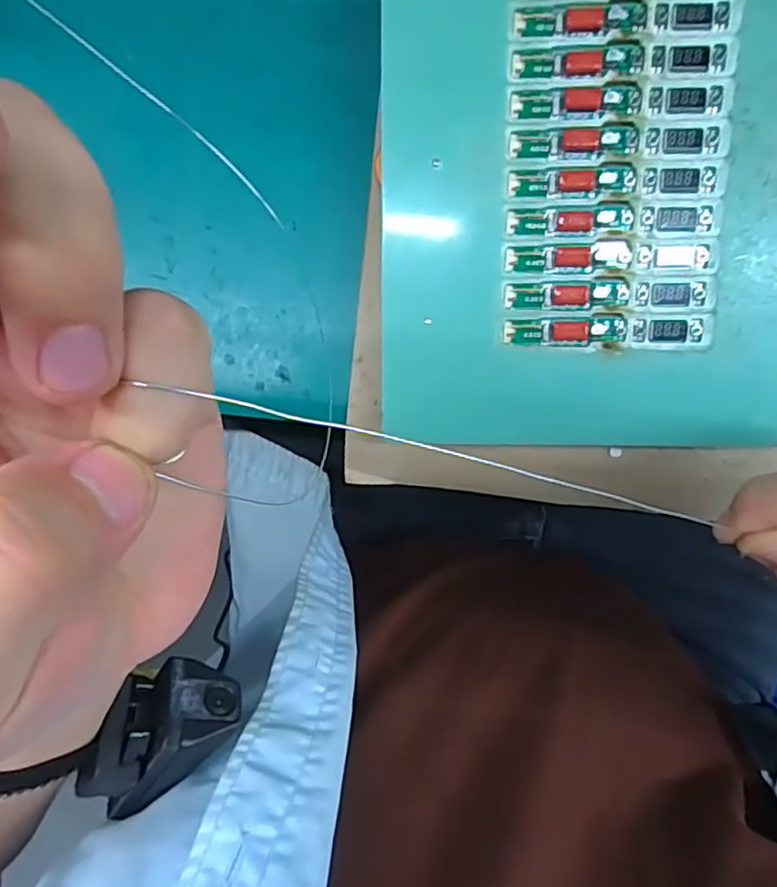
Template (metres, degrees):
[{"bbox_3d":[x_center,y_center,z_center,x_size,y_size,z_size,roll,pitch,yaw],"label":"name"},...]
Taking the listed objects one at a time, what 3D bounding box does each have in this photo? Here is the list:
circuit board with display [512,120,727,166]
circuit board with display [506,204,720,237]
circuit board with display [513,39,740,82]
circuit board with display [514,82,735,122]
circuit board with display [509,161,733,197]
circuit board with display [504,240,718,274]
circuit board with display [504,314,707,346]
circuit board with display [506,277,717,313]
[{"bbox_3d":[0.102,-0.135,0.287,0.095,0.005,0.016,-1,93,3],"label":"circuit board with display"},{"bbox_3d":[0.102,-0.103,0.293,0.095,0.005,0.014,1,93,2],"label":"circuit board with display"},{"bbox_3d":[0.102,-0.168,0.279,0.095,0.004,0.015,1,93,2],"label":"circuit board with display"},{"bbox_3d":[0.102,-0.152,0.284,0.093,0.004,0.013,0,93,2],"label":"circuit board with display"},{"bbox_3d":[0.103,-0.119,0.290,0.096,0.005,0.014,1,93,2],"label":"circuit board with display"},{"bbox_3d":[0.102,-0.086,0.296,0.094,0.004,0.014,-1,93,3],"label":"circuit board with display"},{"bbox_3d":[0.102,-0.054,0.300,0.092,0.004,0.013,-1,93,3],"label":"circuit board with display"},{"bbox_3d":[0.103,-0.069,0.297,0.094,0.004,0.014,0,93,2],"label":"circuit board with display"}]

